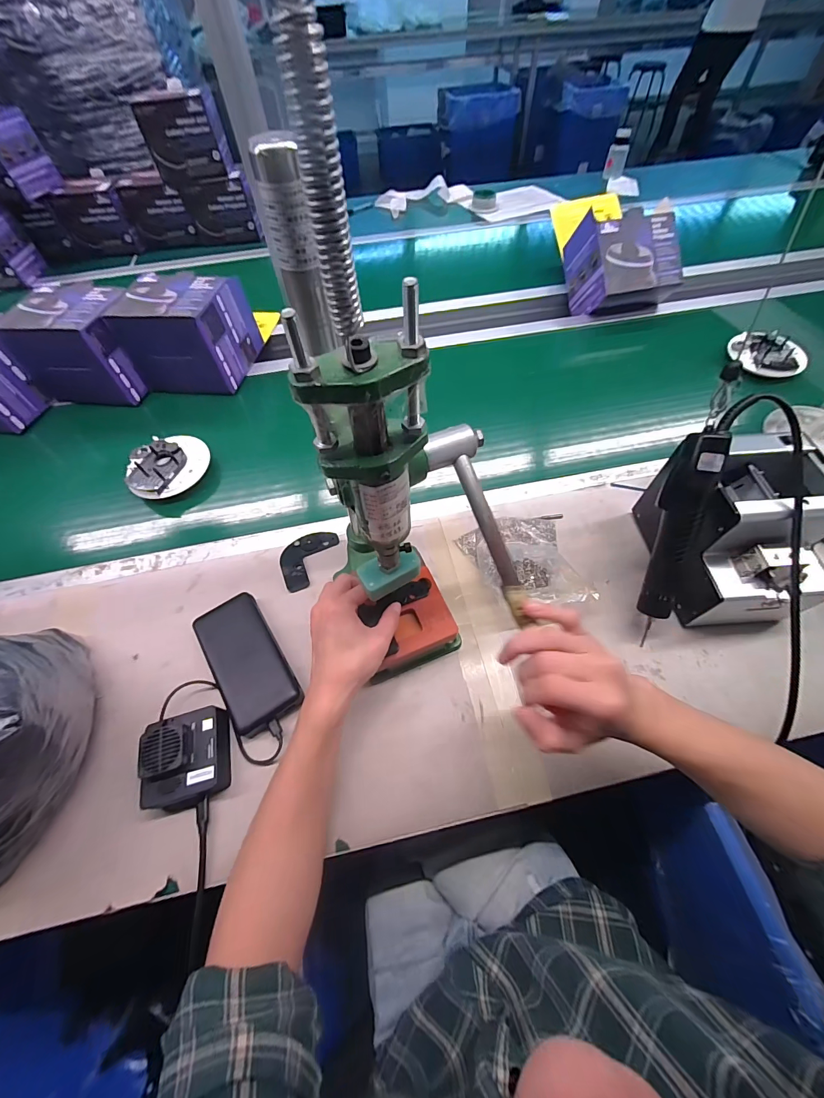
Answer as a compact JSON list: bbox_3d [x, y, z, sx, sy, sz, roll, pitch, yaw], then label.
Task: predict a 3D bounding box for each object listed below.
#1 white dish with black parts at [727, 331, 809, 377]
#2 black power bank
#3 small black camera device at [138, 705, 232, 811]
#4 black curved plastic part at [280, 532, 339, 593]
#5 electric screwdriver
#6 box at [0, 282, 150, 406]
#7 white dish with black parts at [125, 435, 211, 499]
[{"bbox_3d":[0.664,-0.366,0.722,0.113,0.028,0.101,8,59,7],"label":"white dish with black parts"},{"bbox_3d":[-0.191,0.129,0.449,0.071,0.029,0.156,-31,62,-16],"label":"black power bank"},{"bbox_3d":[-0.225,0.211,0.389,0.076,0.047,0.085,-11,58,-5],"label":"small black camera device"},{"bbox_3d":[-0.148,0.010,0.530,0.055,0.005,0.097,23,62,16],"label":"black curved plastic part"},{"bbox_3d":[0.284,-0.008,0.417,0.038,0.224,0.030,7,18,5],"label":"electric screwdriver"},{"bbox_3d":[-0.599,-0.377,0.716,0.174,0.141,0.148,1,58,3],"label":"box"},{"bbox_3d":[-0.389,-0.134,0.610,0.105,0.027,0.121,32,65,20],"label":"white dish with black parts"}]

